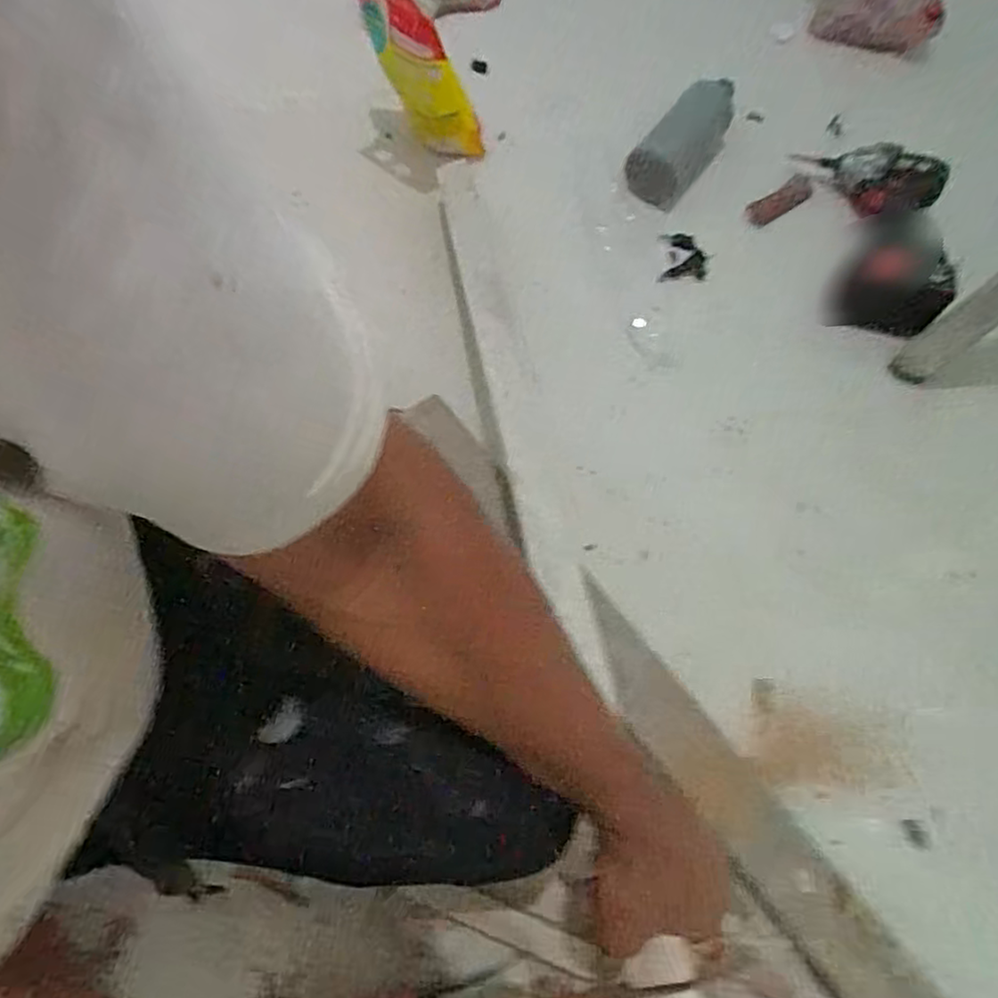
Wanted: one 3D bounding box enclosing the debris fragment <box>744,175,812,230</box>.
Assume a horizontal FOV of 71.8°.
[{"bbox_3d":[0.368,-0.391,0.913,0.093,0.023,0.030,-31,73,2],"label":"debris fragment"}]

